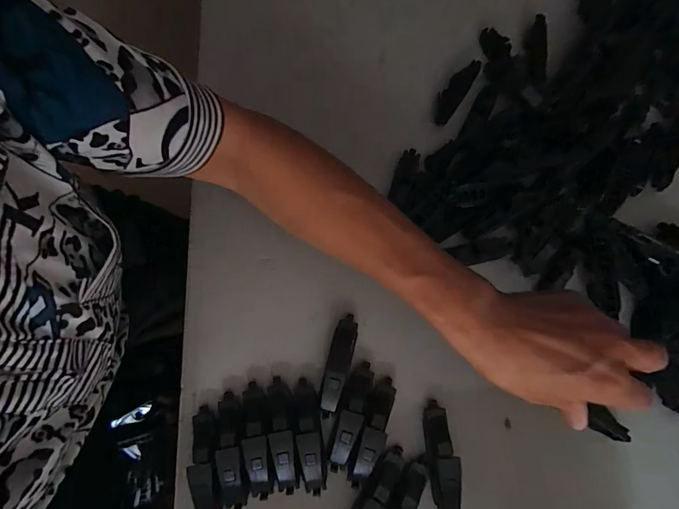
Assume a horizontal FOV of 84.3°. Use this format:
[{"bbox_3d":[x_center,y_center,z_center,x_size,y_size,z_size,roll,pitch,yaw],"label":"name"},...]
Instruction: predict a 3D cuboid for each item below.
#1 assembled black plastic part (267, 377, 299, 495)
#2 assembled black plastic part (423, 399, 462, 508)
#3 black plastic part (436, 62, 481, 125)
[{"bbox_3d":[-0.044,0.139,0.290,0.019,0.023,0.081,-7,76,-2],"label":"assembled black plastic part"},{"bbox_3d":[0.078,0.158,0.288,0.020,0.024,0.080,-6,76,-2],"label":"assembled black plastic part"},{"bbox_3d":[0.116,-0.165,0.377,0.021,0.004,0.078,32,78,7],"label":"black plastic part"}]

